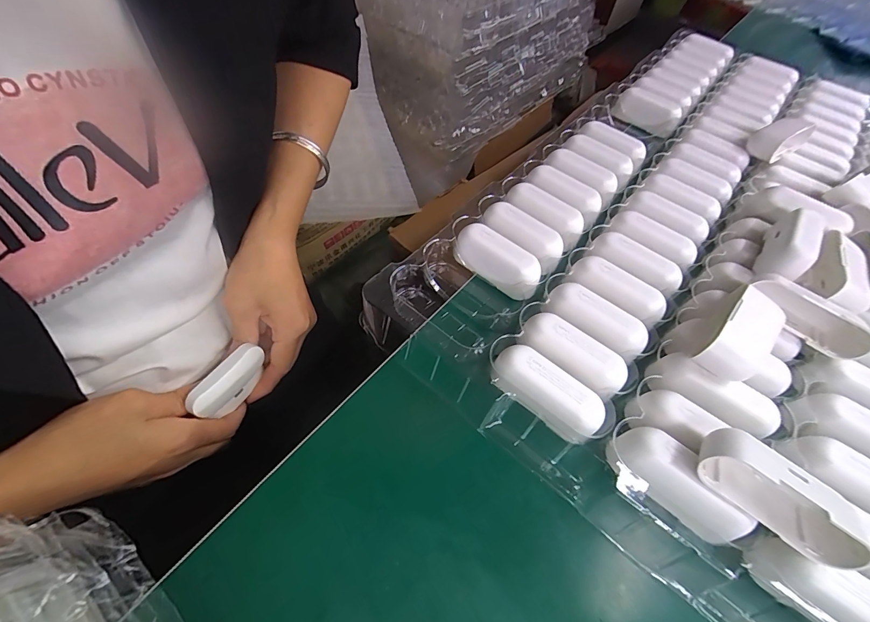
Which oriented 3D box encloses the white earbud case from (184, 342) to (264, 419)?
[{"bbox_3d":[-0.161,0.056,0.305,0.016,0.039,0.060,31,61,15],"label":"white earbud case"}]

